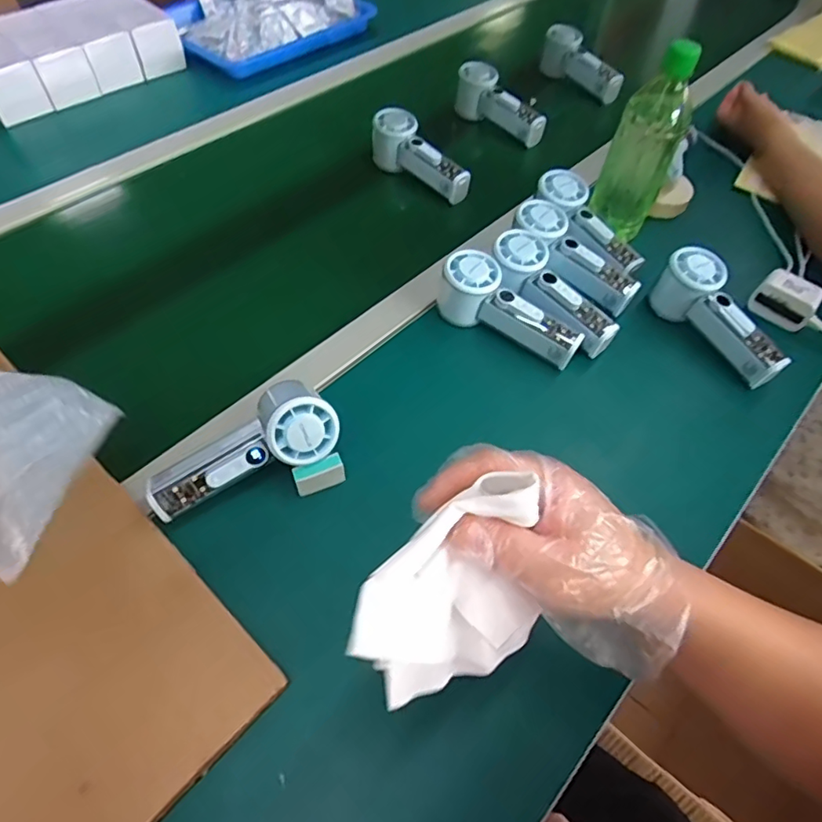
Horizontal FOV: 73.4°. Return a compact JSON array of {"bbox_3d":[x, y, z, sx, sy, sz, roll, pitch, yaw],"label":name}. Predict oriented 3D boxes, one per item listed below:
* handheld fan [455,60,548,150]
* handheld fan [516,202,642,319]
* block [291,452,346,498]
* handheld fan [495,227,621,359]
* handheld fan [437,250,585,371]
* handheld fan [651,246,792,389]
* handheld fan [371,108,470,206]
[{"bbox_3d":[0.130,-0.444,0.817,0.055,0.074,0.158,-30,61,-21],"label":"handheld fan"},{"bbox_3d":[0.180,-0.172,0.602,0.058,0.038,0.155,-39,83,-25],"label":"handheld fan"},{"bbox_3d":[-0.075,0.053,0.455,0.040,0.022,0.017,-19,58,-14],"label":"block"},{"bbox_3d":[0.146,-0.124,0.570,0.059,0.036,0.155,-35,77,-23],"label":"handheld fan"},{"bbox_3d":[0.101,-0.104,0.554,0.154,0.057,0.056,28,59,17],"label":"handheld fan"},{"bbox_3d":[0.323,-0.097,0.585,0.048,0.070,0.159,-27,72,-19],"label":"handheld fan"},{"bbox_3d":[0.010,-0.327,0.715,0.056,0.060,0.150,-29,61,-20],"label":"handheld fan"}]

